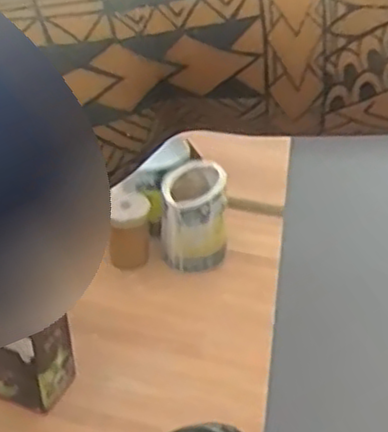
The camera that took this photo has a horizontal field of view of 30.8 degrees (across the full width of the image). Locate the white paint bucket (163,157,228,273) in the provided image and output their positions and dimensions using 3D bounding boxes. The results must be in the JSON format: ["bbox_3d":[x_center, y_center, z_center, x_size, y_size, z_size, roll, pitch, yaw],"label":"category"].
[{"bbox_3d":[-0.001,0.005,1.666,0.148,0.202,0.170,2,36,2],"label":"white paint bucket"}]

